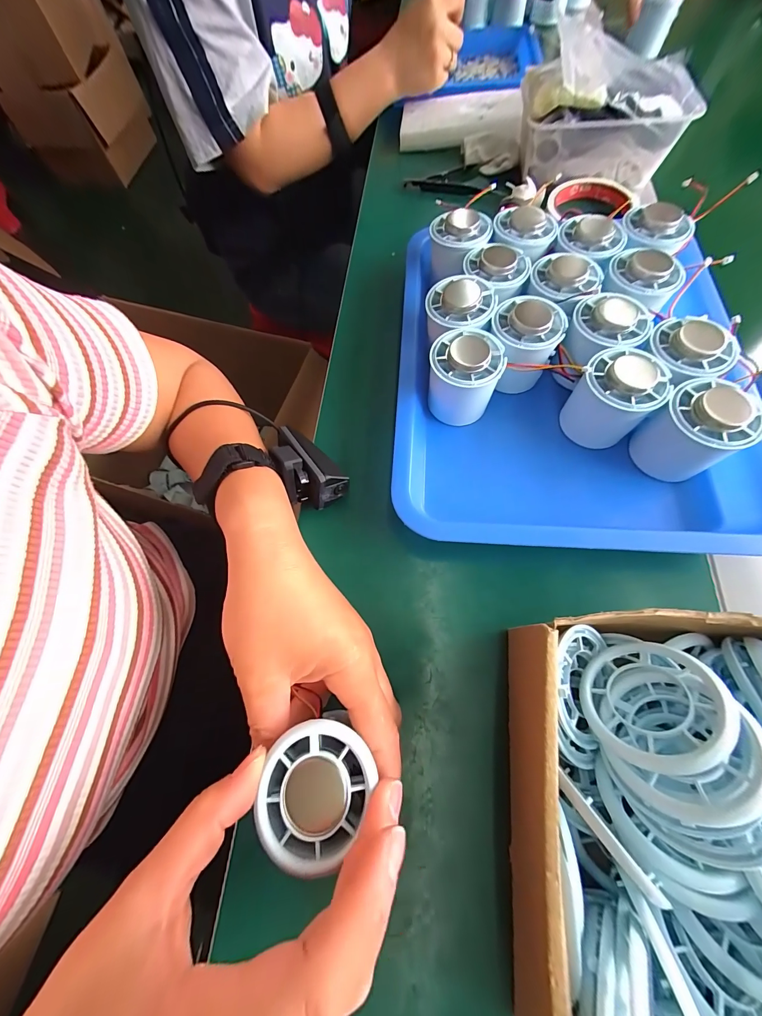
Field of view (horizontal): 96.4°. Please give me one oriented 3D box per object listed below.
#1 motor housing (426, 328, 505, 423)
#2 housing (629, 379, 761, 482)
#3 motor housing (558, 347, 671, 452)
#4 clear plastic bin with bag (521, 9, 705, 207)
[{"bbox_3d":[0.064,-0.102,0.268,0.051,0.058,0.052,-1,68,3],"label":"motor housing"},{"bbox_3d":[0.219,-0.054,0.240,0.048,0.061,0.051,-1,68,3],"label":"housing"},{"bbox_3d":[0.173,-0.082,0.256,0.054,0.062,0.051,-1,68,3],"label":"motor housing"},{"bbox_3d":[0.234,-0.419,0.361,0.172,0.090,0.130,18,70,10],"label":"clear plastic bin with bag"}]

